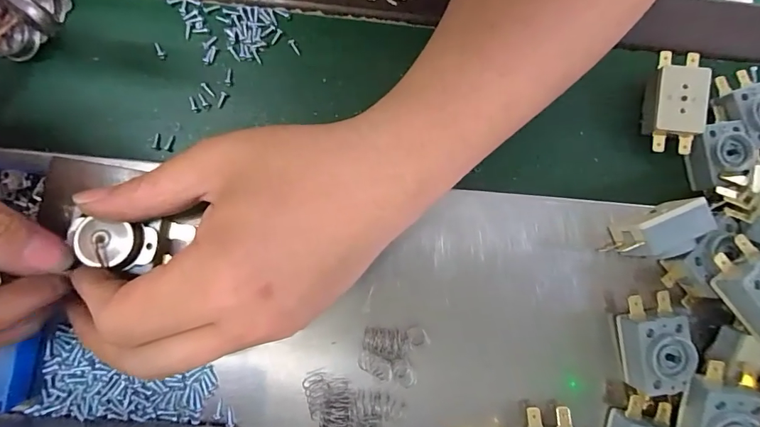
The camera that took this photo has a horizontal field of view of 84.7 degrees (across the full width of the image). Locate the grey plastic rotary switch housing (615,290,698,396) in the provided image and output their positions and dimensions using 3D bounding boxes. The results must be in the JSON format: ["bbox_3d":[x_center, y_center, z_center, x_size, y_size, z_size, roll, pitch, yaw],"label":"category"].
[{"bbox_3d":[0.137,0.065,0.211,0.024,0.024,0.048,-7,85,-4],"label":"grey plastic rotary switch housing"}]

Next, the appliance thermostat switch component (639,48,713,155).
[{"bbox_3d":[0.169,-0.064,0.240,0.026,0.019,0.058,11,84,-2],"label":"appliance thermostat switch component"}]

